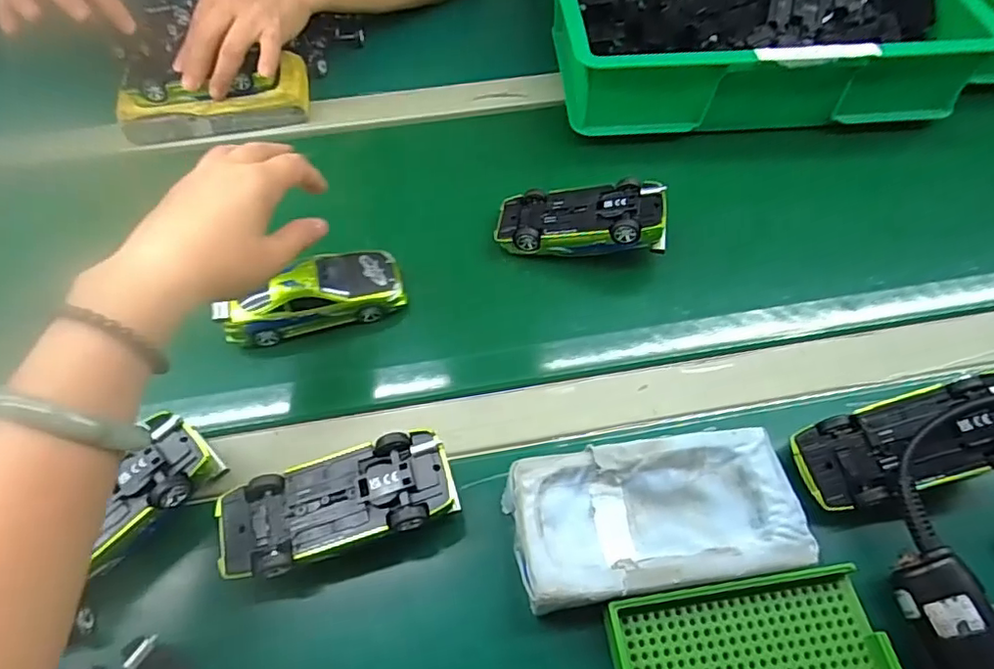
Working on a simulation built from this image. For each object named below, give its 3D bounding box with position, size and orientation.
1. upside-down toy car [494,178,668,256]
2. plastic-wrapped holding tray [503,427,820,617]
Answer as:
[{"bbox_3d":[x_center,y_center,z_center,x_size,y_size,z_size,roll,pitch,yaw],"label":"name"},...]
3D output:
[{"bbox_3d":[0.067,-0.091,0.461,0.131,0.032,0.056,0,61,19],"label":"upside-down toy car"},{"bbox_3d":[0.092,0.107,0.338,0.162,0.043,0.082,-10,58,0],"label":"plastic-wrapped holding tray"}]

